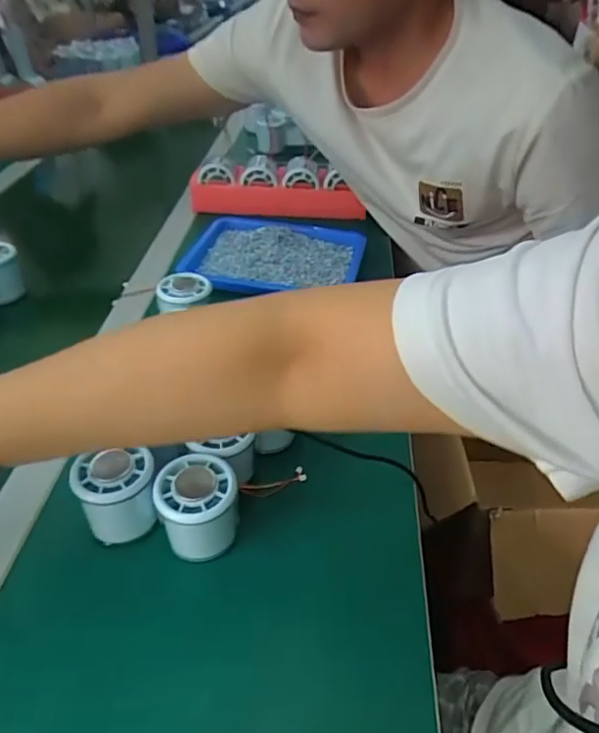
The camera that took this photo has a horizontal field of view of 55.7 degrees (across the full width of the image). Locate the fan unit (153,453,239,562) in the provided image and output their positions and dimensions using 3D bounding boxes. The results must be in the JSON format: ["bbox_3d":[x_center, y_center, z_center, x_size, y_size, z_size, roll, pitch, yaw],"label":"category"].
[{"bbox_3d":[-0.073,0.105,0.416,0.058,0.059,0.055,-11,38,-13],"label":"fan unit"}]

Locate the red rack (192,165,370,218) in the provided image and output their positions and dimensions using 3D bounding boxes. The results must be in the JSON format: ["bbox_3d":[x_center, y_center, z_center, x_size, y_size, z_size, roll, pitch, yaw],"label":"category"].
[{"bbox_3d":[-0.044,-0.278,0.919,0.274,0.071,0.050,3,37,6],"label":"red rack"}]

